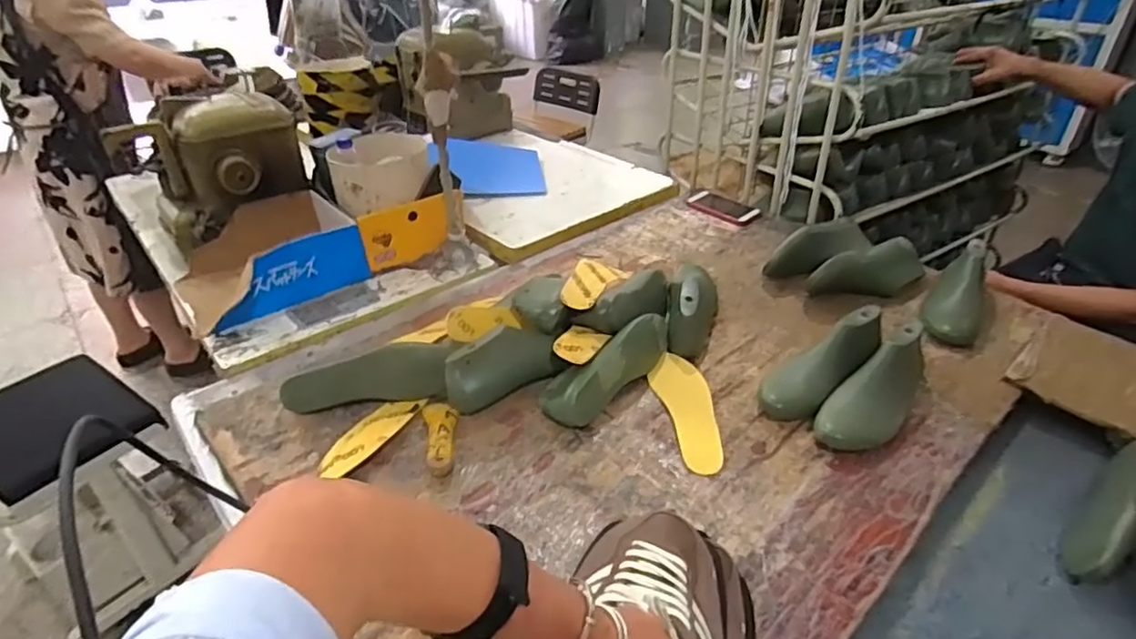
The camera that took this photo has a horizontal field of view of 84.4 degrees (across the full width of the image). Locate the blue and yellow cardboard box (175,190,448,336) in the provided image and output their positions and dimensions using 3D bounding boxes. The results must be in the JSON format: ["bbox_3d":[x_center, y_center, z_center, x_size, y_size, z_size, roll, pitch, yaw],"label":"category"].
[{"bbox_3d":[-0.500,-0.148,1.218,0.467,0.113,0.270,-23,40,-29],"label":"blue and yellow cardboard box"}]

